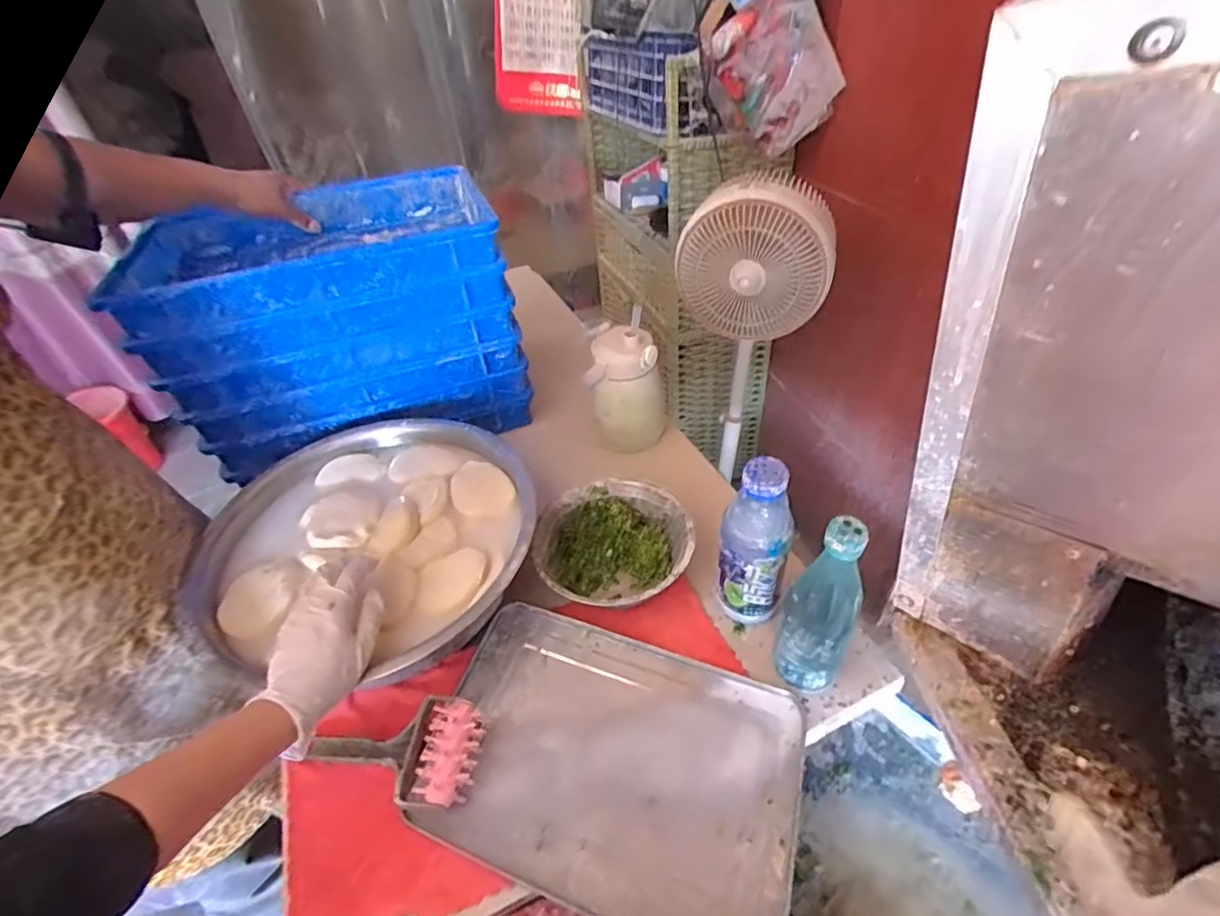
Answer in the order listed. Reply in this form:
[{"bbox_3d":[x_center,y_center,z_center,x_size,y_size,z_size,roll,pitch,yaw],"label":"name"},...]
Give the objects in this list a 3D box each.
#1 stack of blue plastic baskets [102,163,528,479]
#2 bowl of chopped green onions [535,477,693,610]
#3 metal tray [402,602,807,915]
[{"bbox_3d":[-0.395,-0.214,0.838,0.446,0.274,0.309,-19,43,-14],"label":"stack of blue plastic baskets"},{"bbox_3d":[0.005,0.110,0.679,0.179,0.061,0.178,-3,42,3],"label":"bowl of chopped green onions"},{"bbox_3d":[0.002,0.282,0.528,0.334,0.023,0.232,11,44,18],"label":"metal tray"}]

